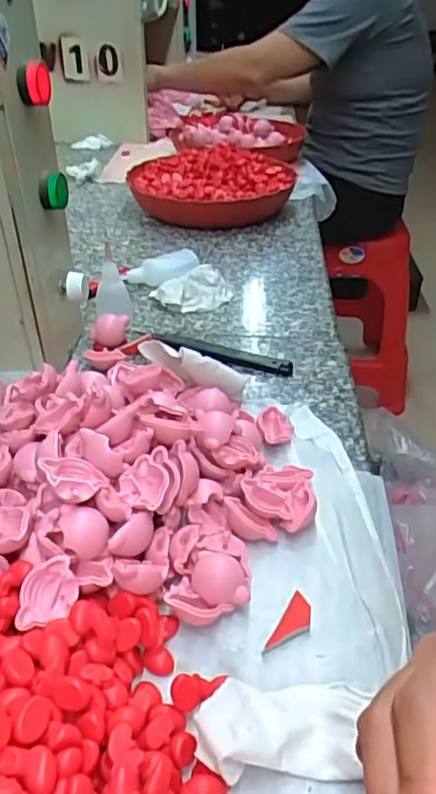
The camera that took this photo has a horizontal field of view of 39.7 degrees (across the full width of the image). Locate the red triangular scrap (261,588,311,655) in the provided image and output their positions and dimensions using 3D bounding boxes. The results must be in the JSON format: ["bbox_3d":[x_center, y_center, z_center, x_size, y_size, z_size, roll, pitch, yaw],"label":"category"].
[{"bbox_3d":[0.039,0.120,0.317,0.016,0.004,0.039,18,44,26],"label":"red triangular scrap"}]

